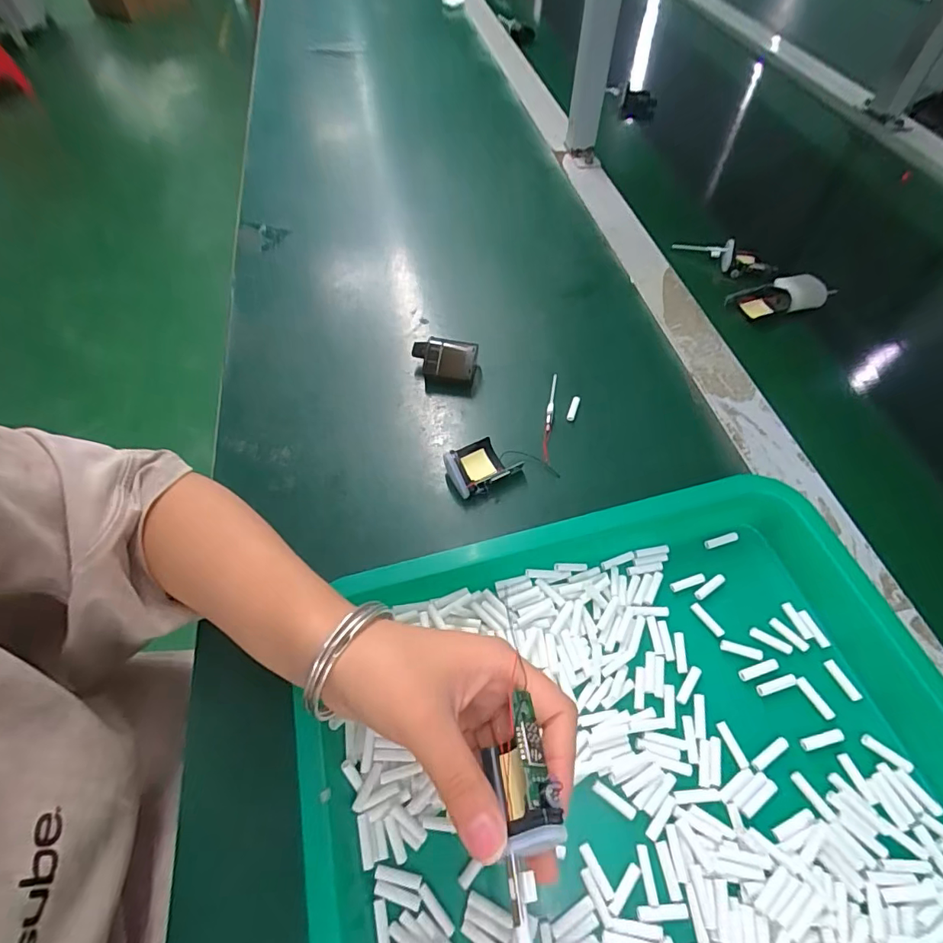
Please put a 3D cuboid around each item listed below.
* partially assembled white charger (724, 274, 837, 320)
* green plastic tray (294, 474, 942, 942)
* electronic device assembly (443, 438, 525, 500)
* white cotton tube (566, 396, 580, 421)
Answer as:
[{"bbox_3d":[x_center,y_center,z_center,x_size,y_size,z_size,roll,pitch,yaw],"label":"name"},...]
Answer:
[{"bbox_3d":[0.302,-0.170,0.473,0.097,0.024,0.040,-6,55,13],"label":"partially assembled white charger"},{"bbox_3d":[0.092,0.144,0.248,0.343,0.033,0.254,-12,57,-9],"label":"green plastic tray"},{"bbox_3d":[0.007,-0.004,0.357,0.051,0.023,0.035,-27,60,-16],"label":"electronic device assembly"},{"bbox_3d":[0.084,-0.052,0.395,0.007,0.005,0.023,19,70,12],"label":"white cotton tube"}]

